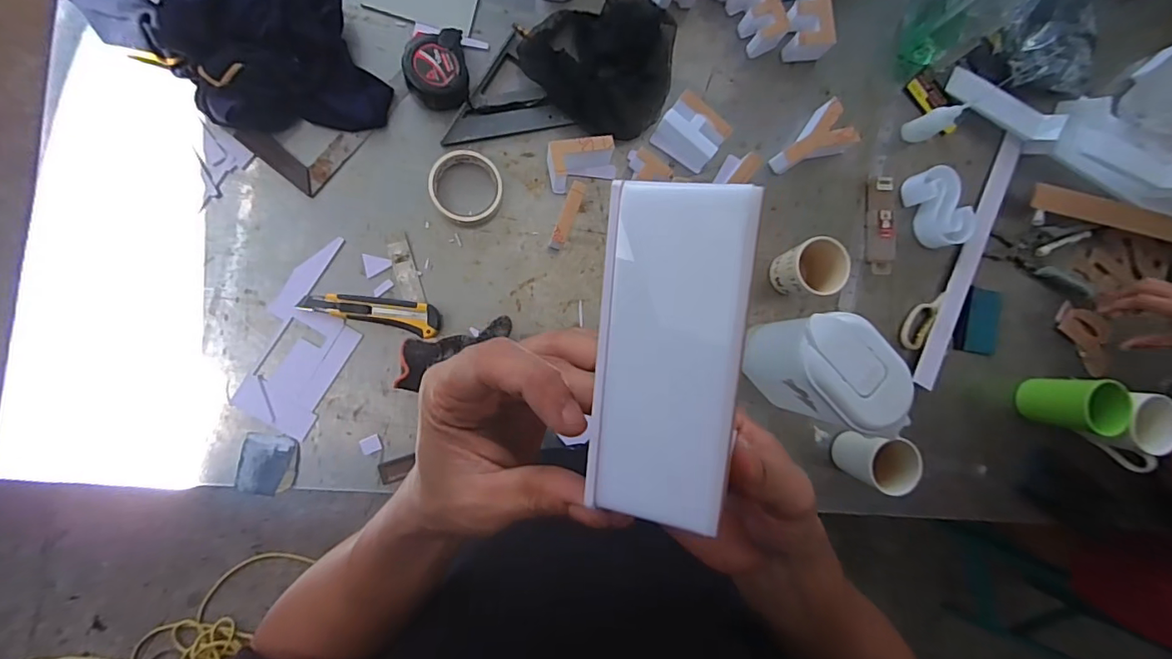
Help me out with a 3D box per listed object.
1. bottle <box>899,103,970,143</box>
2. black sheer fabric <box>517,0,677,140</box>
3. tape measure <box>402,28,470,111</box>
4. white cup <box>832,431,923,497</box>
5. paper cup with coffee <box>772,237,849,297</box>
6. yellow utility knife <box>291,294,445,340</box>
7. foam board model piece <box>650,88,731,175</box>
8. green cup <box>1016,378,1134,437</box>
[{"bbox_3d":[0.495,-0.295,0.715,0.036,0.074,0.034,-27,92,-9],"label":"bottle"},{"bbox_3d":[0.036,-0.365,0.682,0.188,0.032,0.205,43,82,-5],"label":"black sheer fabric"},{"bbox_3d":[-0.188,-0.324,0.636,0.082,0.039,0.090,0,88,-9],"label":"tape measure"},{"bbox_3d":[0.385,0.176,0.682,0.070,0.099,0.068,0,88,-9],"label":"white cup"},{"bbox_3d":[0.295,-0.080,0.678,0.068,0.095,0.071,0,88,-9],"label":"paper cup with coffee"},{"bbox_3d":[-0.266,-0.022,0.621,0.168,0.025,0.039,9,86,-9],"label":"yellow utility knife"},{"bbox_3d":[0.142,-0.265,0.683,0.083,0.047,0.067,33,83,-6],"label":"foam board model piece"},{"bbox_3d":[0.693,0.108,0.723,0.066,0.106,0.074,5,90,-8],"label":"green cup"}]

